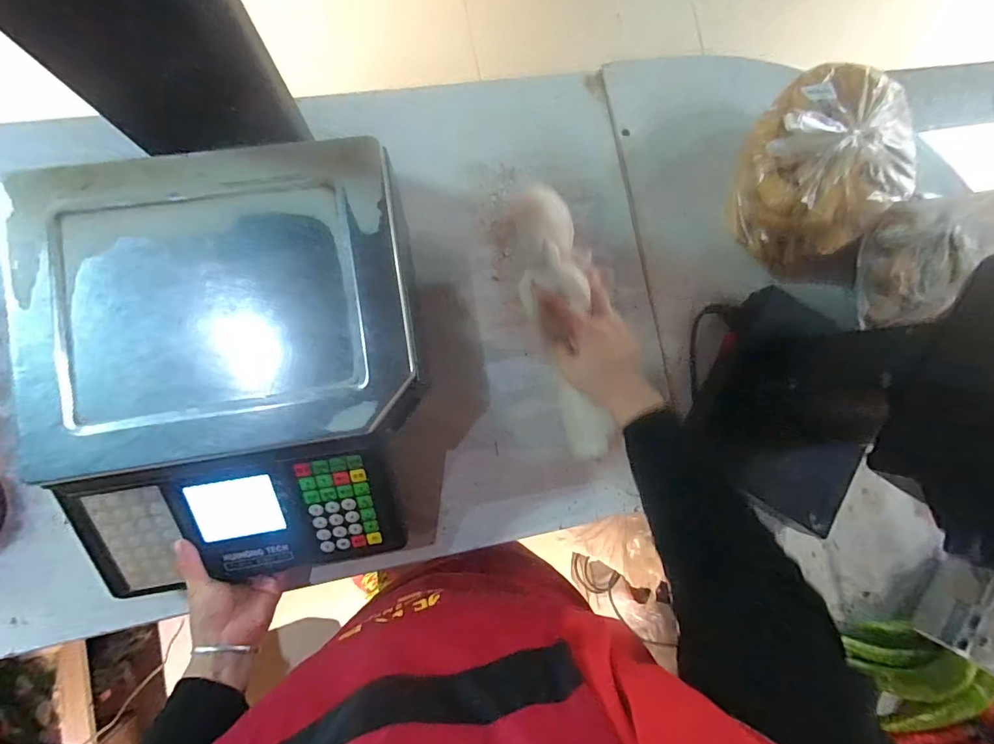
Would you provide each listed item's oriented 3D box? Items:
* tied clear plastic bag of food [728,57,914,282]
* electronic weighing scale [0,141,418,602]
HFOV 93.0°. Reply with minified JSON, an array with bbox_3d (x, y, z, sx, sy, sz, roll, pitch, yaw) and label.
[{"bbox_3d":[0.422,-0.269,0.639,0.236,0.137,0.201,-43,91,-10],"label":"tied clear plastic bag of food"},{"bbox_3d":[-0.257,0.003,0.483,0.350,0.118,0.414,-7,85,-8],"label":"electronic weighing scale"}]

